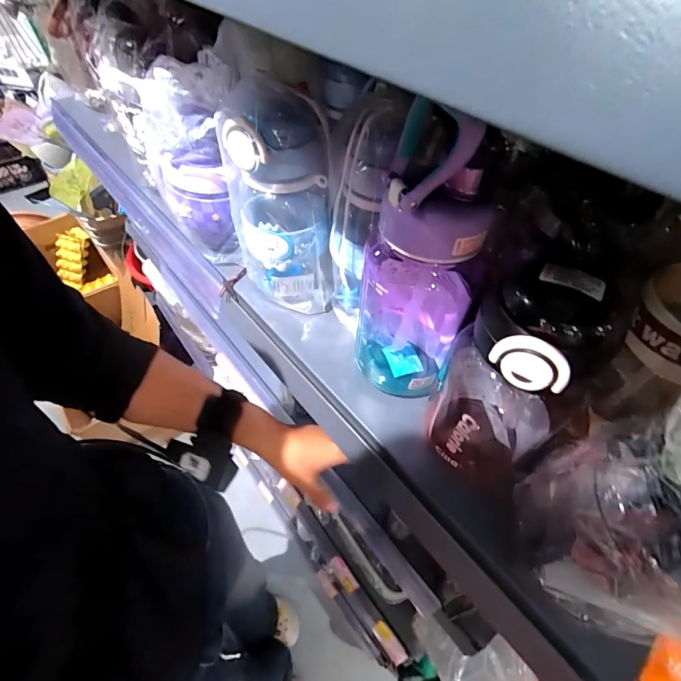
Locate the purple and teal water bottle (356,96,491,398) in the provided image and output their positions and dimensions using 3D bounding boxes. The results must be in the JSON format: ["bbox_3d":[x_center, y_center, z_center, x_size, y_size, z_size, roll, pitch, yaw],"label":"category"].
[{"bbox_3d":[0.060,-0.045,0.290,0.092,0.238,0.082,5,53,4],"label":"purple and teal water bottle"}]

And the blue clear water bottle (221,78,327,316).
[{"bbox_3d":[-0.057,-0.126,0.366,0.094,0.191,0.099,-11,54,-8],"label":"blue clear water bottle"}]

